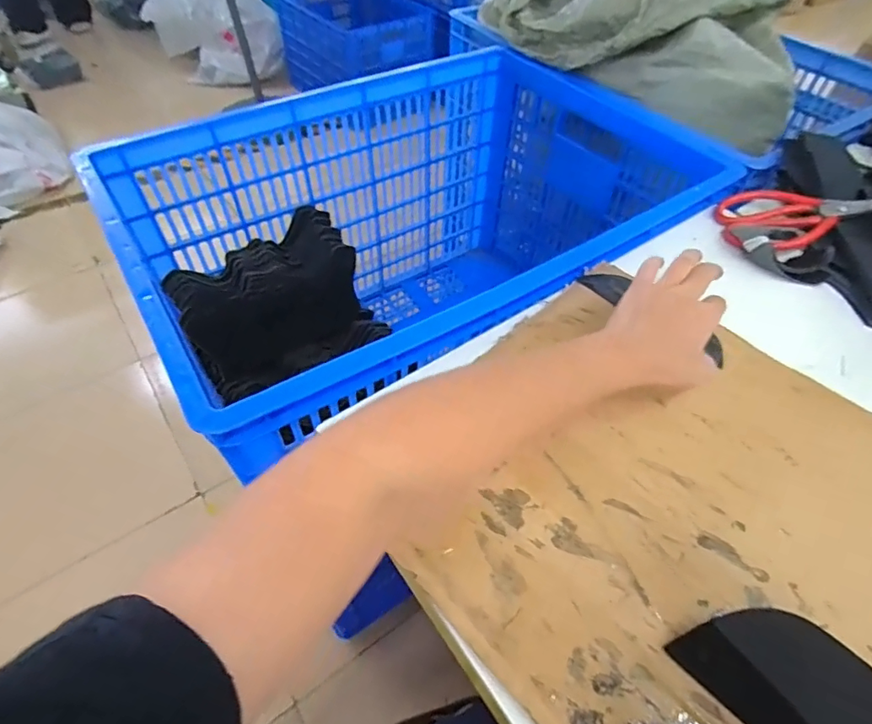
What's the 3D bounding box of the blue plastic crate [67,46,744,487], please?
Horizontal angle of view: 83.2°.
[{"bbox_3d":[-0.024,-0.115,0.747,0.681,0.408,0.474,-29,57,-22],"label":"blue plastic crate"}]

